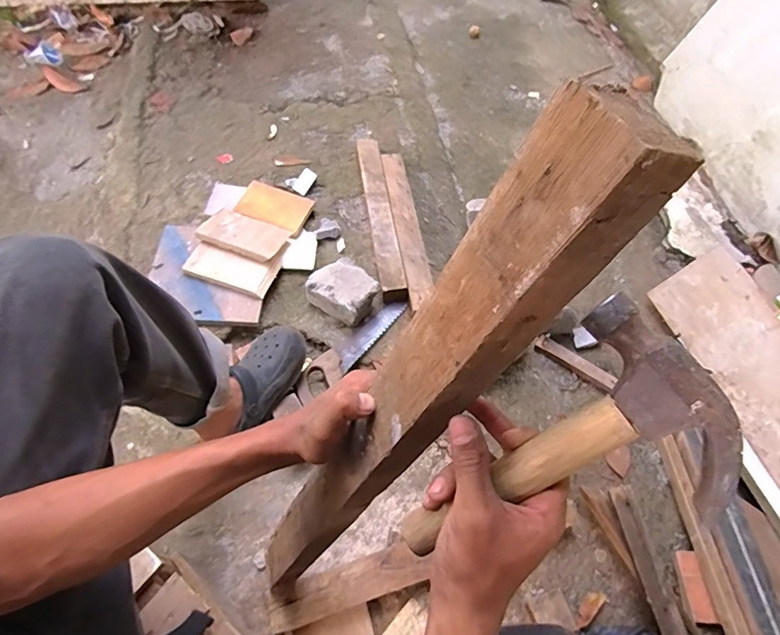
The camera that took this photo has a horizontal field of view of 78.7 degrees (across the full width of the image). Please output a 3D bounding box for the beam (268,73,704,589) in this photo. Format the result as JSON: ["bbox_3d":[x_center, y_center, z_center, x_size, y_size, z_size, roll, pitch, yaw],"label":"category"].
[{"bbox_3d":[-0.014,0.106,0.395,0.033,0.611,0.062,-6,55,-32],"label":"beam"}]

